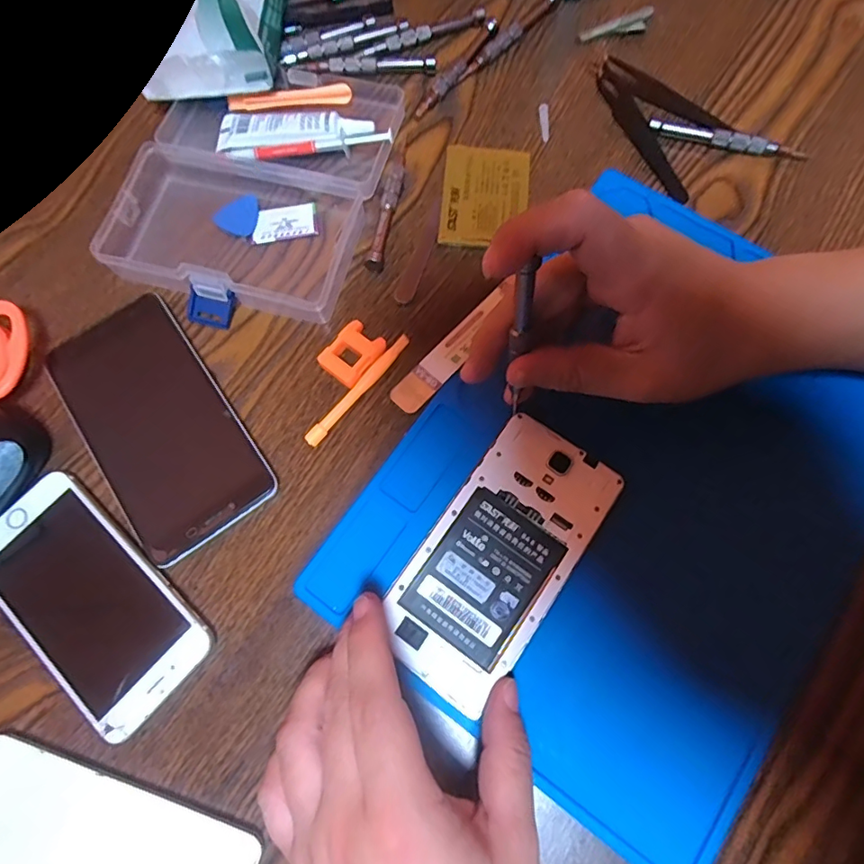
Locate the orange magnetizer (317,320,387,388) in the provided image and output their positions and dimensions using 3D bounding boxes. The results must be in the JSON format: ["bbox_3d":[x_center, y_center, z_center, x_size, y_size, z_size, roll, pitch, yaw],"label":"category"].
[{"bbox_3d":[-0.046,-0.045,0.294,0.027,0.012,0.034,36,78,10],"label":"orange magnetizer"}]

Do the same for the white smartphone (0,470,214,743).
[{"bbox_3d":[-0.178,0.086,0.262,0.133,0.009,0.066,41,79,11],"label":"white smartphone"}]

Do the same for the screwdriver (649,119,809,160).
[{"bbox_3d":[0.192,-0.190,0.328,0.100,0.010,0.008,13,75,5],"label":"screwdriver"}]

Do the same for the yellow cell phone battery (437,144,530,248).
[{"bbox_3d":[0.034,-0.151,0.325,0.054,0.006,0.073,5,75,3],"label":"yellow cell phone battery"}]

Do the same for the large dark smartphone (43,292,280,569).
[{"bbox_3d":[-0.154,-0.006,0.286,0.075,0.011,0.146,-36,77,-8],"label":"large dark smartphone"}]

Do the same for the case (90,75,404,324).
[{"bbox_3d":[-0.112,-0.161,0.323,0.155,0.021,0.175,8,75,4],"label":"case"}]

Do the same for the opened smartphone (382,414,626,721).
[{"bbox_3d":[0.034,0.062,0.260,0.069,0.006,0.139,35,78,10],"label":"opened smartphone"}]

